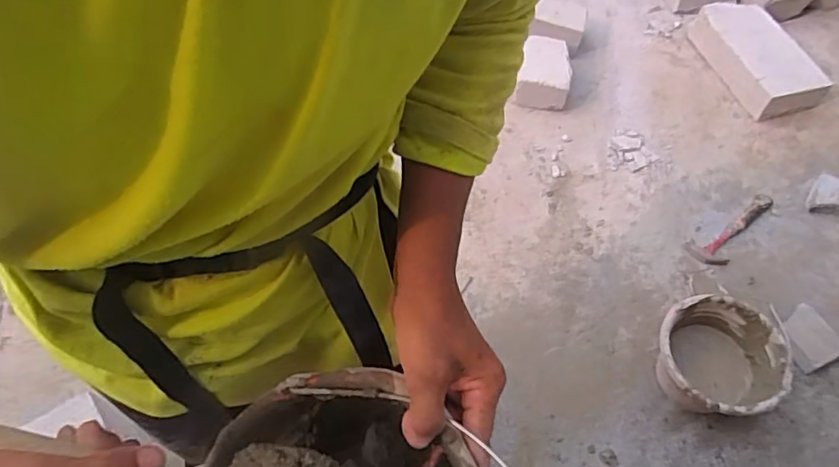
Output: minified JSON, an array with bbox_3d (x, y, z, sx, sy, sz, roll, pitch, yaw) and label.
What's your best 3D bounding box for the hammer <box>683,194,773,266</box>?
[{"bbox_3d":[0.804,-0.007,1.453,0.278,0.025,0.093,-28,63,-18],"label":"hammer"}]

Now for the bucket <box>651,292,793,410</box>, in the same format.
[{"bbox_3d":[0.613,0.273,1.215,0.239,0.165,0.235,1,58,-1],"label":"bucket"}]

